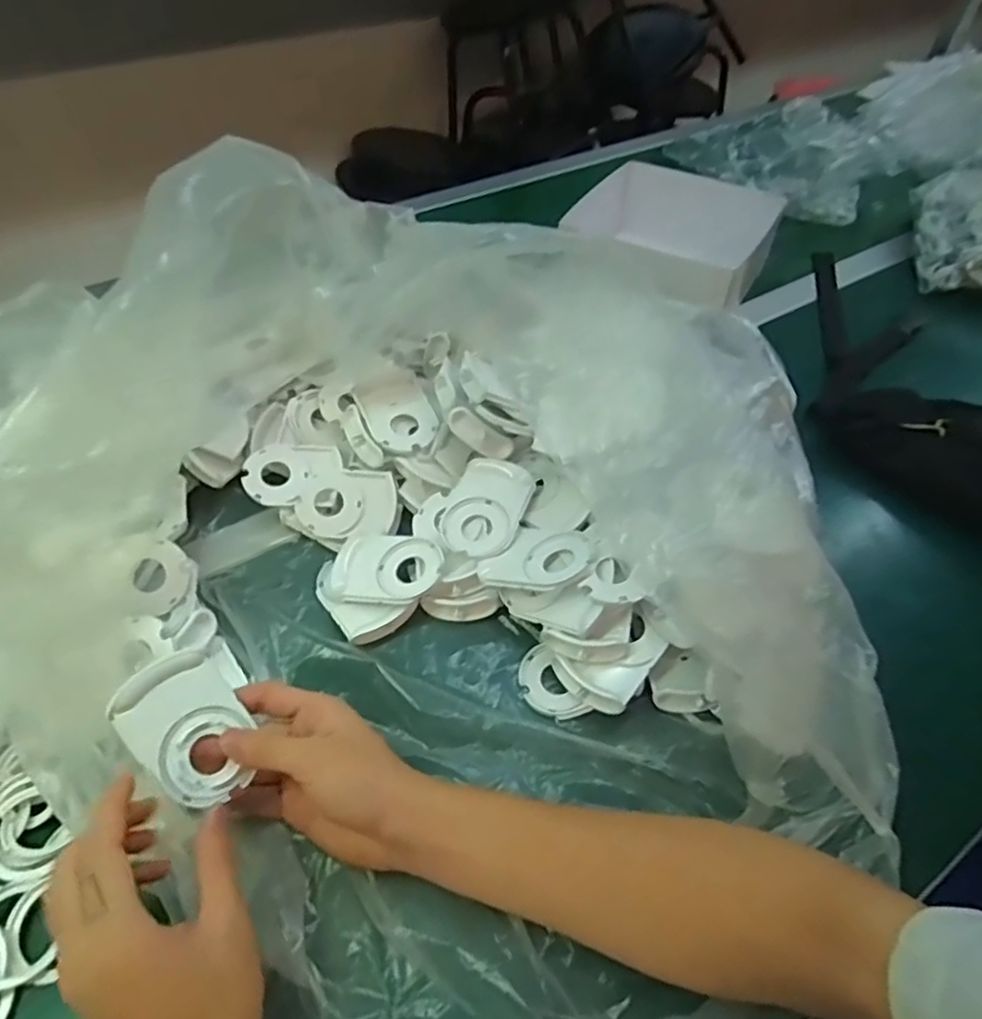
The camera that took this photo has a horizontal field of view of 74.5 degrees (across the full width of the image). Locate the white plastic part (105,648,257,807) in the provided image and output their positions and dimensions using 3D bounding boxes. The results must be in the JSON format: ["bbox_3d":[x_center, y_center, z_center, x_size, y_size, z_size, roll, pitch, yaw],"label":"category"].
[{"bbox_3d":[-0.170,0.123,0.364,0.056,0.020,0.082,-35,91,-41],"label":"white plastic part"}]

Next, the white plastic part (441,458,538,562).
[{"bbox_3d":[-0.005,-0.003,0.492,0.060,0.014,0.080,15,65,19],"label":"white plastic part"}]

